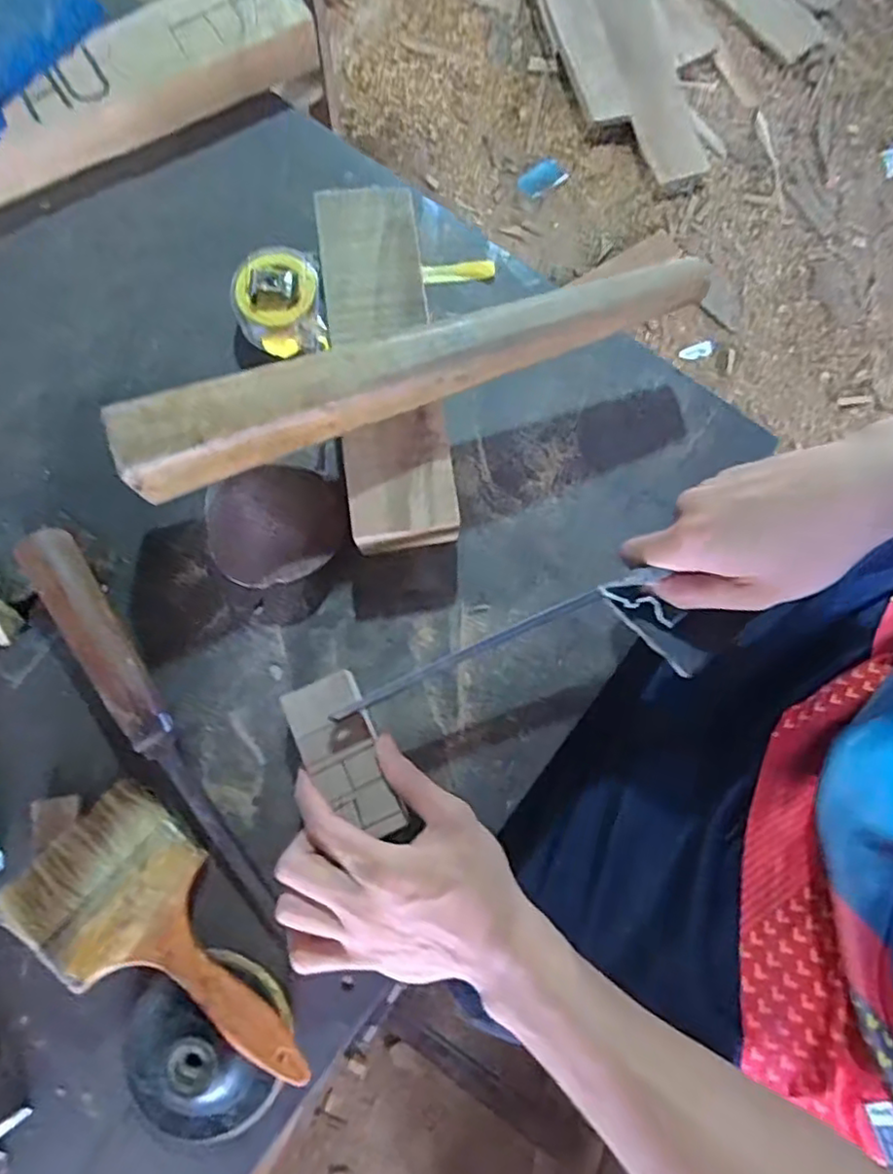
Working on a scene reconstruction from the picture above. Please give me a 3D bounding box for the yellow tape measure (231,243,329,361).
[{"bbox_3d":[-0.114,-0.196,0.435,0.060,0.028,0.074,-8,79,-2],"label":"yellow tape measure"}]

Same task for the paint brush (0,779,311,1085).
[{"bbox_3d":[-0.150,0.198,0.352,0.185,0.026,0.086,36,81,7],"label":"paint brush"}]

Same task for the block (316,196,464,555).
[{"bbox_3d":[-0.040,-0.145,0.419,0.065,0.034,0.246,-8,79,-2],"label":"block"}]

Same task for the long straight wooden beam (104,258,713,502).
[{"bbox_3d":[-0.015,-0.133,0.368,0.348,0.032,0.043,-20,79,-4],"label":"long straight wooden beam"}]

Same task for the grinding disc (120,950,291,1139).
[{"bbox_3d":[-0.135,0.252,0.344,0.088,0.028,0.091,0,78,0],"label":"grinding disc"}]

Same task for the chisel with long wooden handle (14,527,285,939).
[{"bbox_3d":[-0.179,0.079,0.379,0.030,0.030,0.269,-35,81,-7],"label":"chisel with long wooden handle"}]

